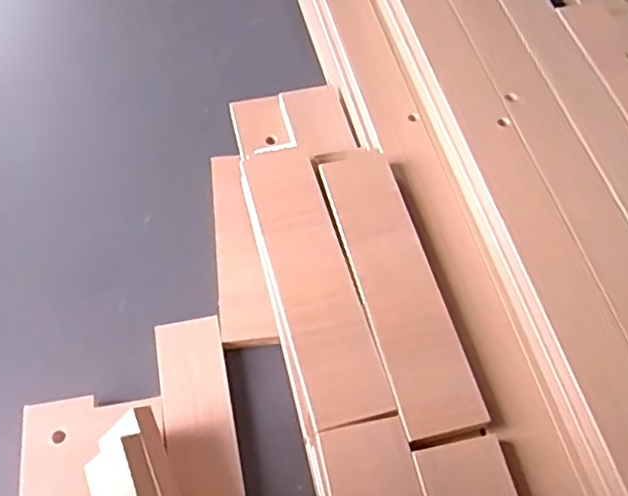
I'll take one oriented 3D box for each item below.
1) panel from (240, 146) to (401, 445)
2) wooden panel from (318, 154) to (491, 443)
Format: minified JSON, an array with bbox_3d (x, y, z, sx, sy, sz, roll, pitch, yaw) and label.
[{"bbox_3d":[-0.007,0.017,0.506,0.064,0.008,0.254,-14,60,-6],"label":"panel"},{"bbox_3d":[0.062,0.023,0.495,0.059,0.009,0.242,-13,60,-5],"label":"wooden panel"}]

